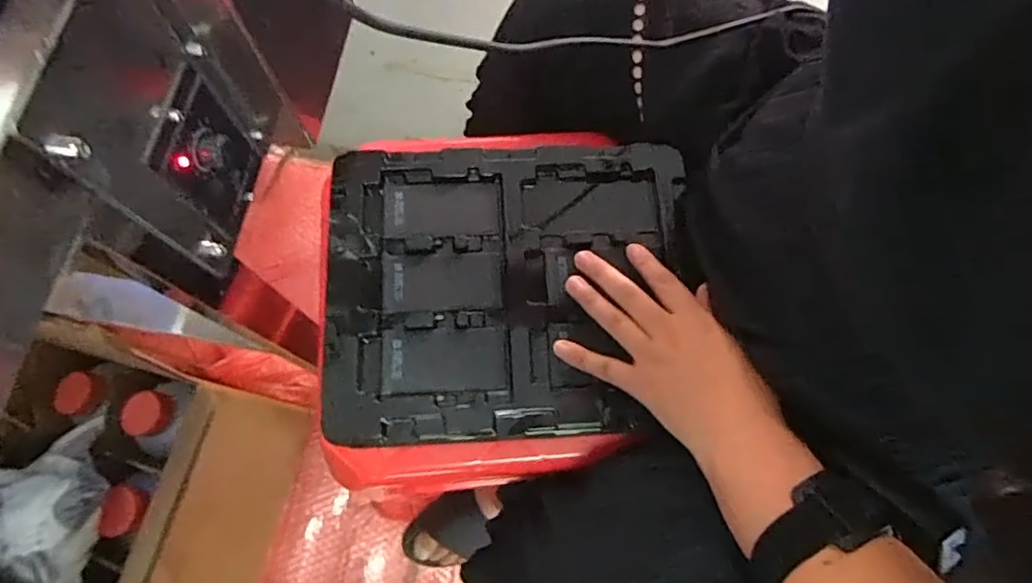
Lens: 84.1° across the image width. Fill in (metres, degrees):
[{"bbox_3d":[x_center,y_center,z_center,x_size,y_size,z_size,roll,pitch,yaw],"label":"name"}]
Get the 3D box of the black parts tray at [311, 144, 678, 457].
[{"bbox_3d":[-0.006,-0.008,0.419,0.261,0.016,0.220,-2,72,-3],"label":"black parts tray"}]

